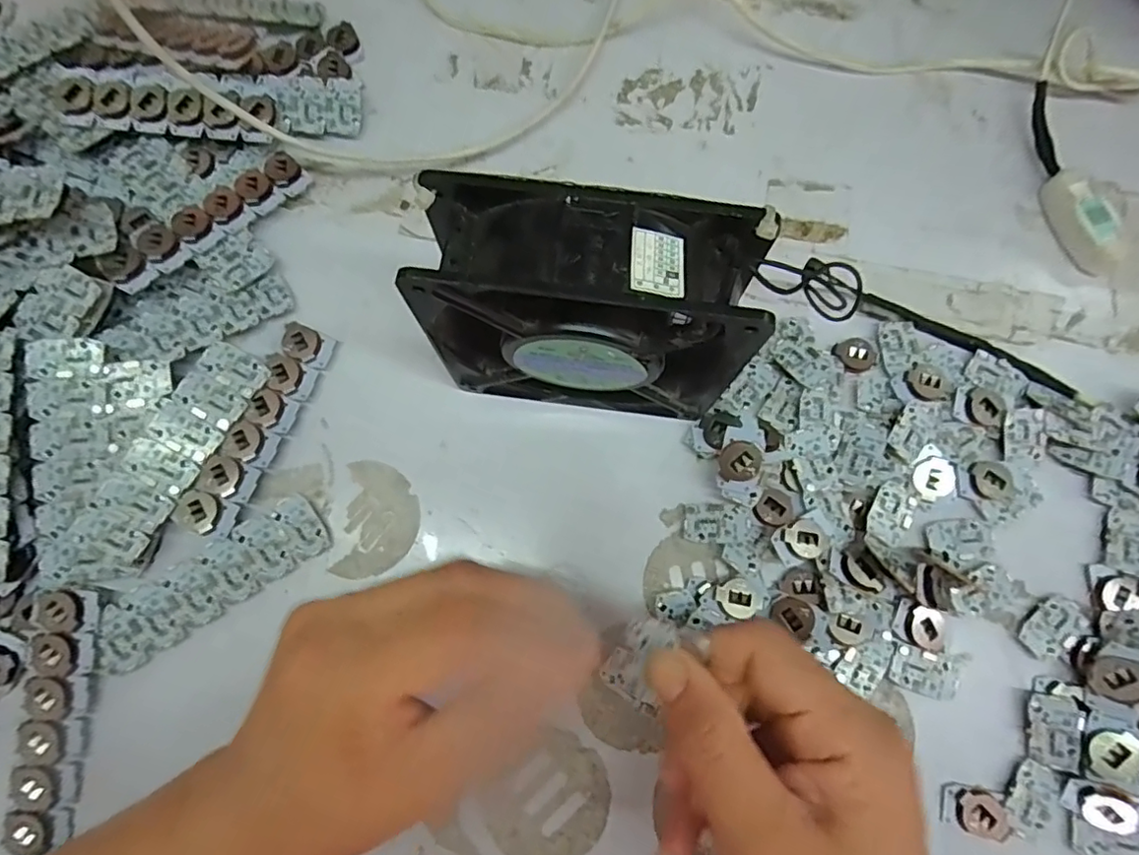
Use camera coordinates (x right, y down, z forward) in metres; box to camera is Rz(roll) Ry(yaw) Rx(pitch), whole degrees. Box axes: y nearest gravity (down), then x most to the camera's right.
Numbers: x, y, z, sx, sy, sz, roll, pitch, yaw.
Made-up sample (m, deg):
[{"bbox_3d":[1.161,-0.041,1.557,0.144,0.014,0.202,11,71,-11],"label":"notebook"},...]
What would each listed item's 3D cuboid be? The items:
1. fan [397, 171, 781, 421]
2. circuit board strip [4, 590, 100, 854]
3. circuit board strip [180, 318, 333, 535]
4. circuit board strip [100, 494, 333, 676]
[{"bbox_3d":[0.009,-0.042,0.237,0.127,0.115,0.045,11,77,3],"label":"fan"},{"bbox_3d":[-0.223,0.125,0.251,0.026,0.009,0.105,3,77,1],"label":"circuit board strip"},{"bbox_3d":[-0.148,-0.001,0.282,0.024,0.005,0.106,27,74,-13],"label":"circuit board strip"},{"bbox_3d":[-0.163,0.070,0.269,0.106,0.004,0.029,-33,91,-8],"label":"circuit board strip"}]

